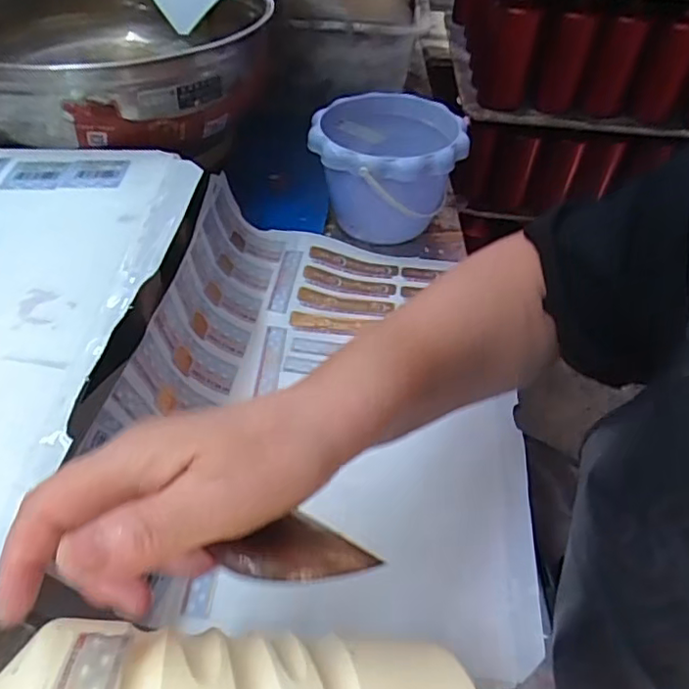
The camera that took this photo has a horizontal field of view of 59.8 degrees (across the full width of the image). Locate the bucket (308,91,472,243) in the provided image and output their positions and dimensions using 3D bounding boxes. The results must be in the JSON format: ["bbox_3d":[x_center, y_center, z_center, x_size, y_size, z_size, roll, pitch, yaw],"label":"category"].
[{"bbox_3d":[0.045,-0.191,0.658,0.155,0.112,0.161,3,44,-3],"label":"bucket"}]

